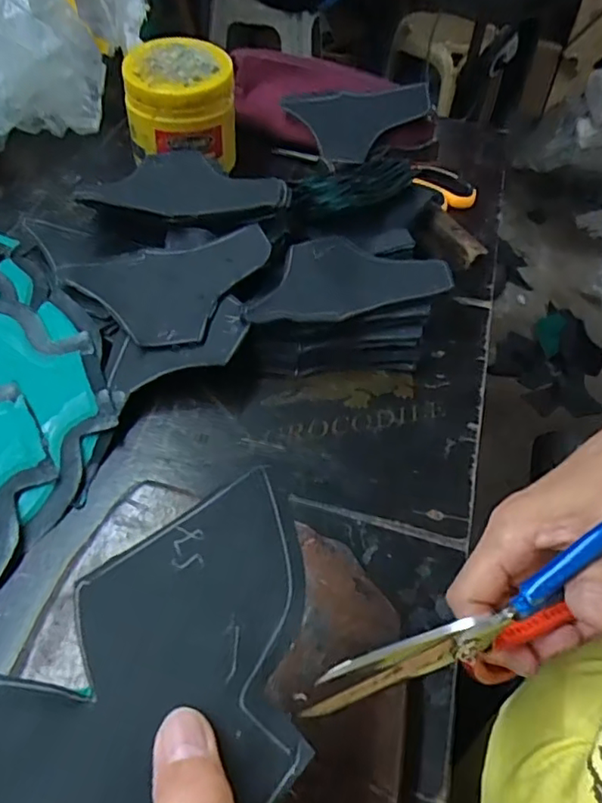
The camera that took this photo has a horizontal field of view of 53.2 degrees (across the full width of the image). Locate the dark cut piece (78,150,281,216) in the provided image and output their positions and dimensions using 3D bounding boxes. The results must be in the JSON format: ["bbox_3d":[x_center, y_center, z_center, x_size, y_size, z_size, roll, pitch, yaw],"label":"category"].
[{"bbox_3d":[-0.087,-0.167,0.458,0.143,0.014,0.079,-4,50,-7],"label":"dark cut piece"}]

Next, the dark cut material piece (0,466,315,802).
[{"bbox_3d":[-0.053,0.102,0.180,0.084,0.022,0.172,33,56,22],"label":"dark cut material piece"}]

